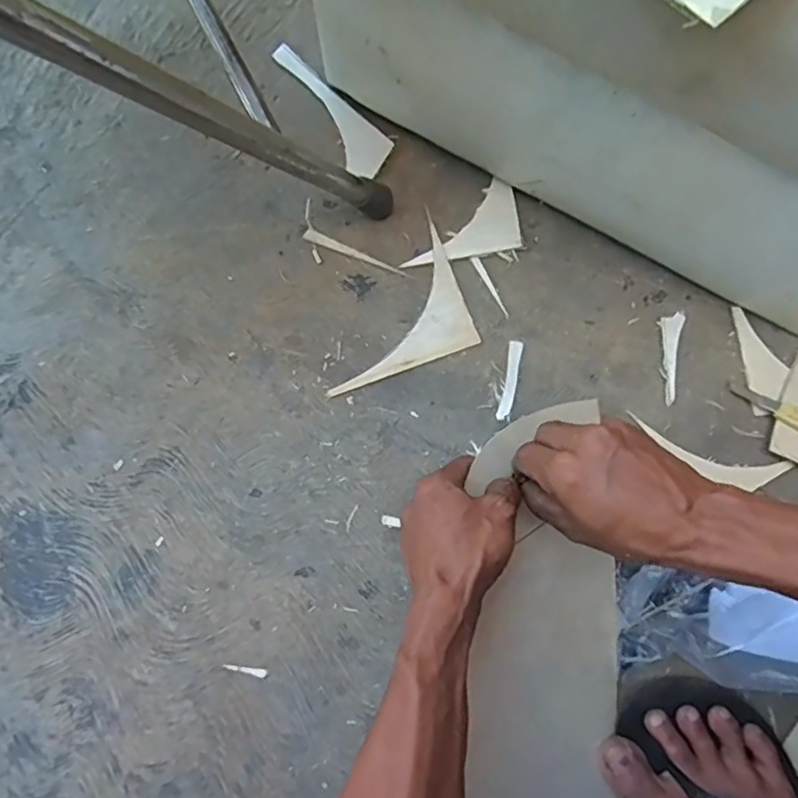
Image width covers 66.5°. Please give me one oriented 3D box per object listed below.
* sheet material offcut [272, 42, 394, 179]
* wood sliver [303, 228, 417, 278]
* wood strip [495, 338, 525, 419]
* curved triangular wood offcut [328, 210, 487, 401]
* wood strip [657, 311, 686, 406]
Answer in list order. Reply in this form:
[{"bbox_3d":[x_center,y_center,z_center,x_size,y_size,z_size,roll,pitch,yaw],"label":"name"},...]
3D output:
[{"bbox_3d":[-0.071,-0.276,0.586,0.045,0.014,0.153,-44,82,-8],"label":"sheet material offcut"},{"bbox_3d":[-0.037,-0.134,0.562,0.107,0.004,0.011,22,79,4],"label":"wood sliver"},{"bbox_3d":[0.098,-0.017,0.535,0.012,0.004,0.073,13,78,2],"label":"wood strip"},{"bbox_3d":[-0.011,-0.086,0.549,0.136,0.007,0.126,-20,79,-4],"label":"curved triangular wood offcut"},{"bbox_3d":[0.240,-0.038,0.542,0.019,0.006,0.083,11,78,2],"label":"wood strip"}]

